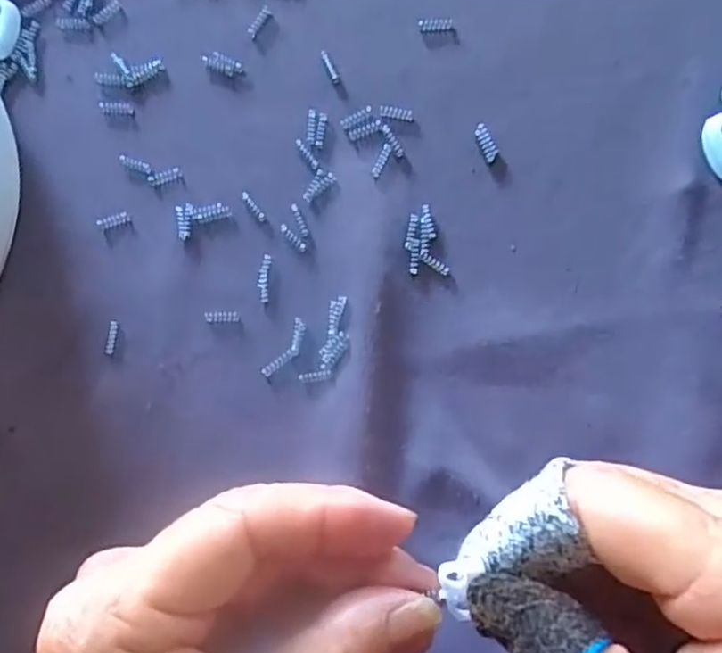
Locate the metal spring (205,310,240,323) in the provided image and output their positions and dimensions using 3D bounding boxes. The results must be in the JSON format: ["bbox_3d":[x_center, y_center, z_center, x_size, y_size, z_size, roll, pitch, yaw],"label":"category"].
[{"bbox_3d":[-0.047,-0.003,0.224,0.011,0.004,0.004,1,85,6],"label":"metal spring"}]

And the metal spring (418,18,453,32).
[{"bbox_3d":[0.025,-0.103,0.225,0.012,0.004,0.005,4,86,6],"label":"metal spring"}]

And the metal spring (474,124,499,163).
[{"bbox_3d":[0.042,-0.061,0.219,0.005,0.004,0.013,-25,83,3],"label":"metal spring"}]

